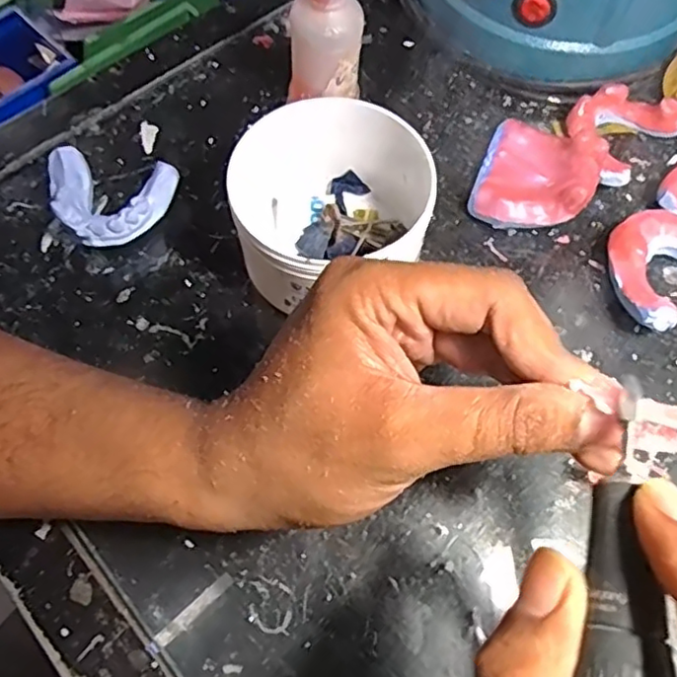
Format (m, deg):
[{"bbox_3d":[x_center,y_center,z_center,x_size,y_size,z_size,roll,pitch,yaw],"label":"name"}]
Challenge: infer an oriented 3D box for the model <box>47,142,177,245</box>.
[{"bbox_3d":[-0.120,-0.069,0.330,0.063,0.027,0.048,8,65,4],"label":"model"}]

